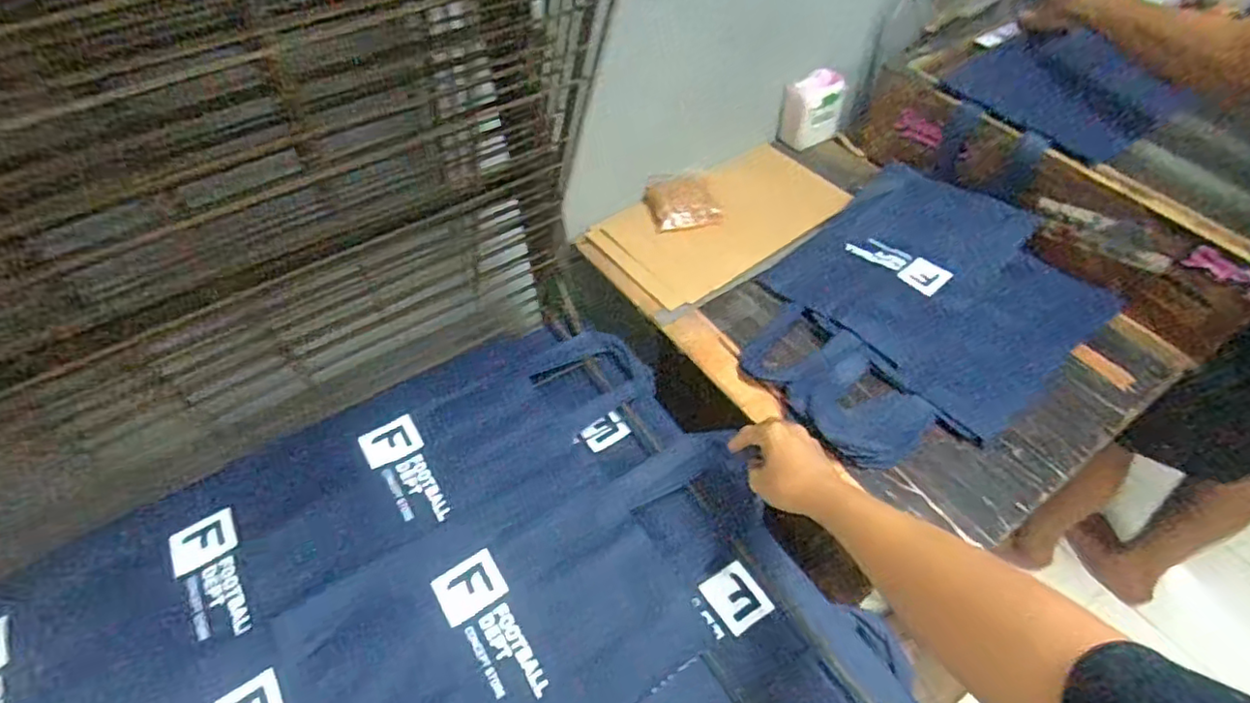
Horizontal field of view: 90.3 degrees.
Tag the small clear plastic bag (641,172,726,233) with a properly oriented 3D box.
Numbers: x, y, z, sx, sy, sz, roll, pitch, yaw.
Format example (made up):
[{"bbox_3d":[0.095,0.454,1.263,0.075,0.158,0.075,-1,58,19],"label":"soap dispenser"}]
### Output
[{"bbox_3d":[0.092,-0.247,1.008,0.115,0.040,0.117,-14,55,-12],"label":"small clear plastic bag"}]

